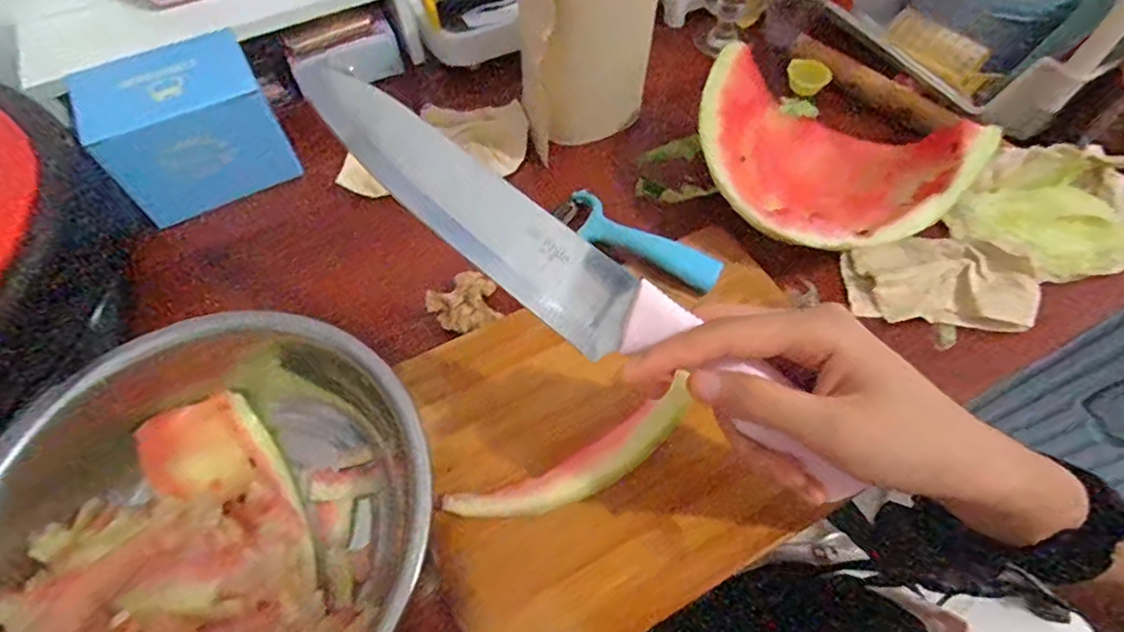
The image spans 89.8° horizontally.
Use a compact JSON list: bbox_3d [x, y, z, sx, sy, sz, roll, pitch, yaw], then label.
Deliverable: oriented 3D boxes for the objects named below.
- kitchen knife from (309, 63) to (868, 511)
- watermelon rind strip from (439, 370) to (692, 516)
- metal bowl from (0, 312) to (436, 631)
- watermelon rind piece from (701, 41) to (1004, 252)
[{"bbox_3d":[0.002,-0.017,0.245,0.281,0.022,0.034,37,65,3],"label":"kitchen knife"},{"bbox_3d":[0.009,0.084,0.318,0.149,0.012,0.031,-29,62,2],"label":"watermelon rind strip"},{"bbox_3d":[-0.185,0.106,0.299,0.206,0.075,0.223,0,59,0],"label":"metal bowl"},{"bbox_3d":[0.182,-0.107,0.403,0.186,0.063,0.127,27,63,15],"label":"watermelon rind piece"}]

